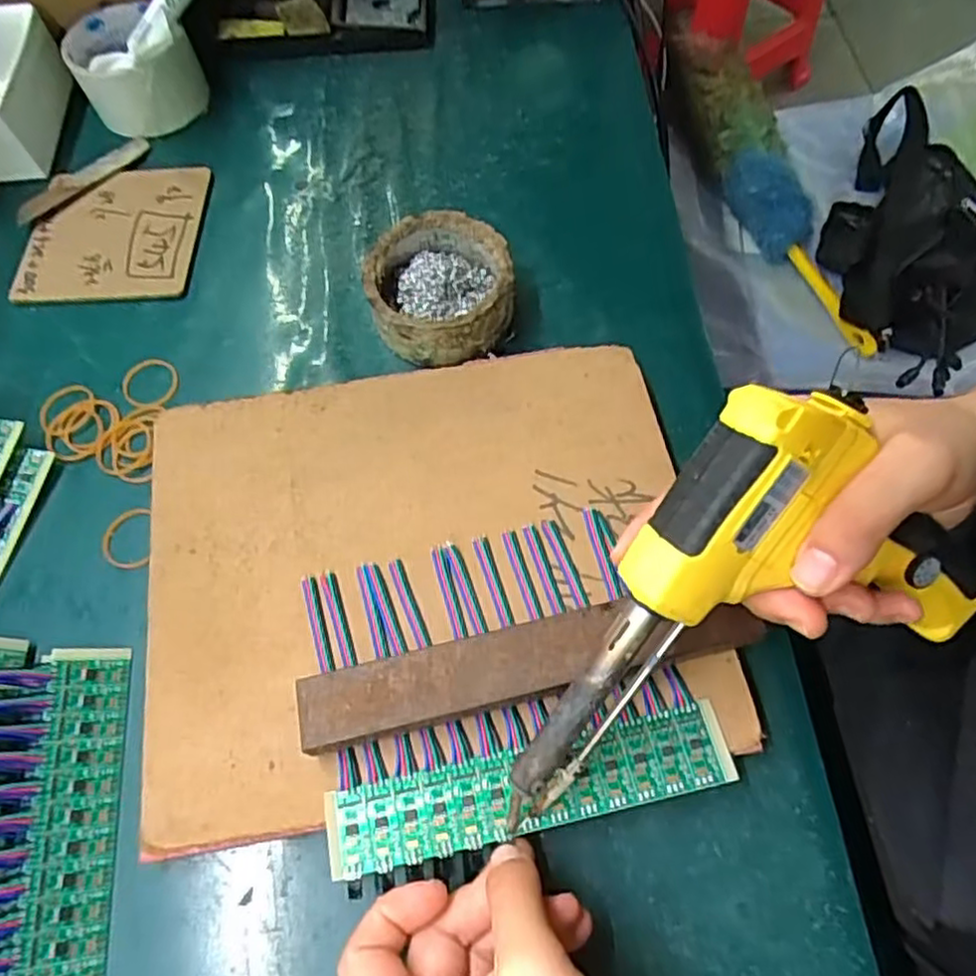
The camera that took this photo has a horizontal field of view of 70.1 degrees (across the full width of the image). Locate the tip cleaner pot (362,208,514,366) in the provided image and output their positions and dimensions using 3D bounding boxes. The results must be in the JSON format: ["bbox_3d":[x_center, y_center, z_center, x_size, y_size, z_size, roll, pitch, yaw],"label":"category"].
[{"bbox_3d":[-0.028,-0.113,0.401,0.077,0.048,0.082,0,64,1],"label":"tip cleaner pot"}]

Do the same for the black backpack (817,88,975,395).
[{"bbox_3d":[0.492,-0.324,0.816,0.159,0.095,0.439,10,65,8],"label":"black backpack"}]

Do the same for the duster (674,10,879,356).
[{"bbox_3d":[0.340,-0.403,0.868,0.120,0.067,0.564,-13,64,-3],"label":"duster"}]

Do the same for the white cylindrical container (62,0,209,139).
[{"bbox_3d":[-0.256,-0.307,0.507,0.083,0.050,0.084,-25,67,-10],"label":"white cylindrical container"}]

